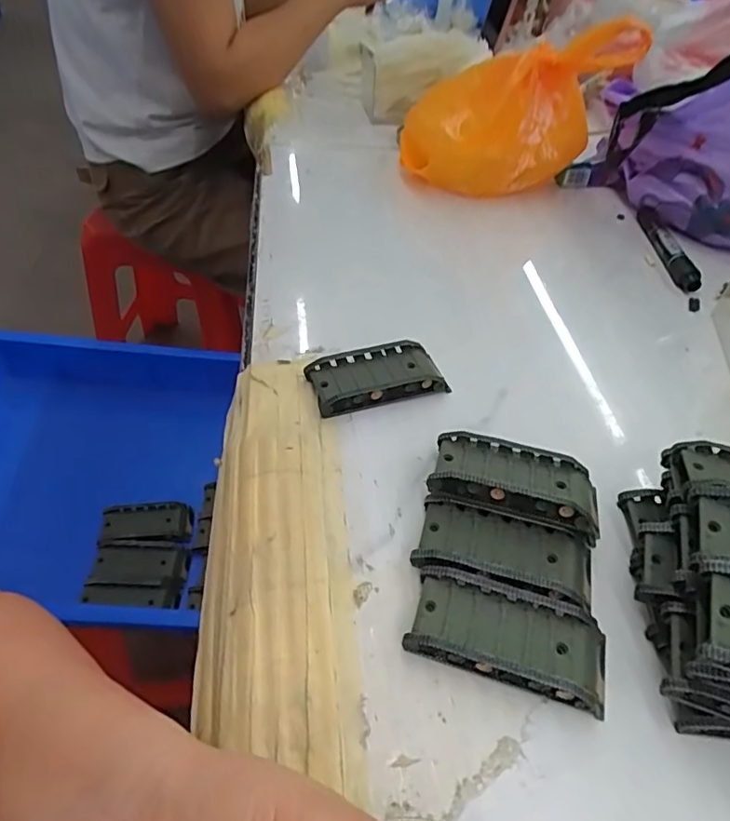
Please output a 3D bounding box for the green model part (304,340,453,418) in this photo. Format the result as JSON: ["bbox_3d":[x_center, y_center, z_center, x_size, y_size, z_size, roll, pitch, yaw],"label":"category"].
[{"bbox_3d":[0.009,-0.025,0.398,0.093,0.020,0.042,-11,49,-16],"label":"green model part"}]

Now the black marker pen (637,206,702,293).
[{"bbox_3d":[0.301,-0.164,0.559,0.024,0.019,0.137,3,47,-3],"label":"black marker pen"}]

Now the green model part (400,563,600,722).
[{"bbox_3d":[0.072,0.112,0.277,0.095,0.020,0.045,15,47,8],"label":"green model part"}]

